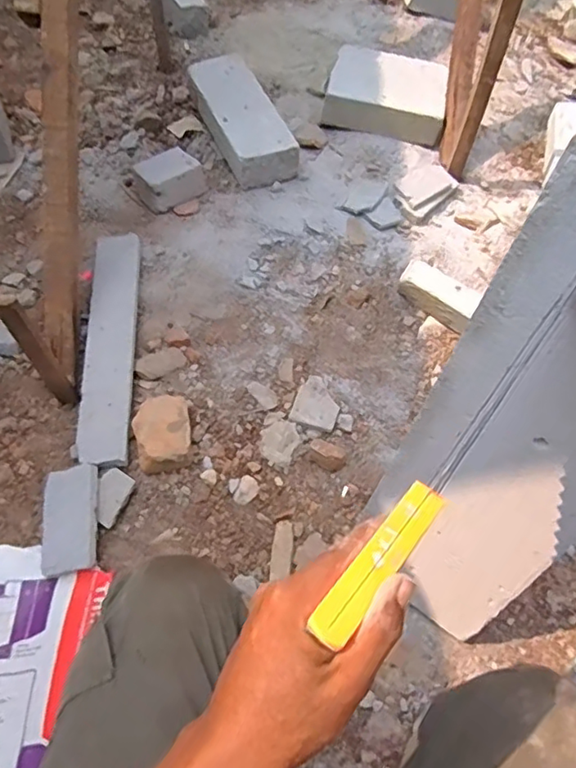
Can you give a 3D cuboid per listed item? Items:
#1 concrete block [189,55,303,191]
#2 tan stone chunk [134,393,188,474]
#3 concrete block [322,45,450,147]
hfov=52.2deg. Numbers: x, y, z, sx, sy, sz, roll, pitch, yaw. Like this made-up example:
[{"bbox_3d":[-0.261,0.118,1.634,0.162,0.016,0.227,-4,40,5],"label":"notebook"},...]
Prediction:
[{"bbox_3d":[-0.099,-0.566,1.248,0.142,0.084,0.335,-17,63,-12],"label":"concrete block"},{"bbox_3d":[-0.190,0.074,0.888,0.082,0.055,0.119,-7,61,-7],"label":"tan stone chunk"},{"bbox_3d":[0.221,-0.649,1.315,0.259,0.093,0.179,11,61,3],"label":"concrete block"}]

